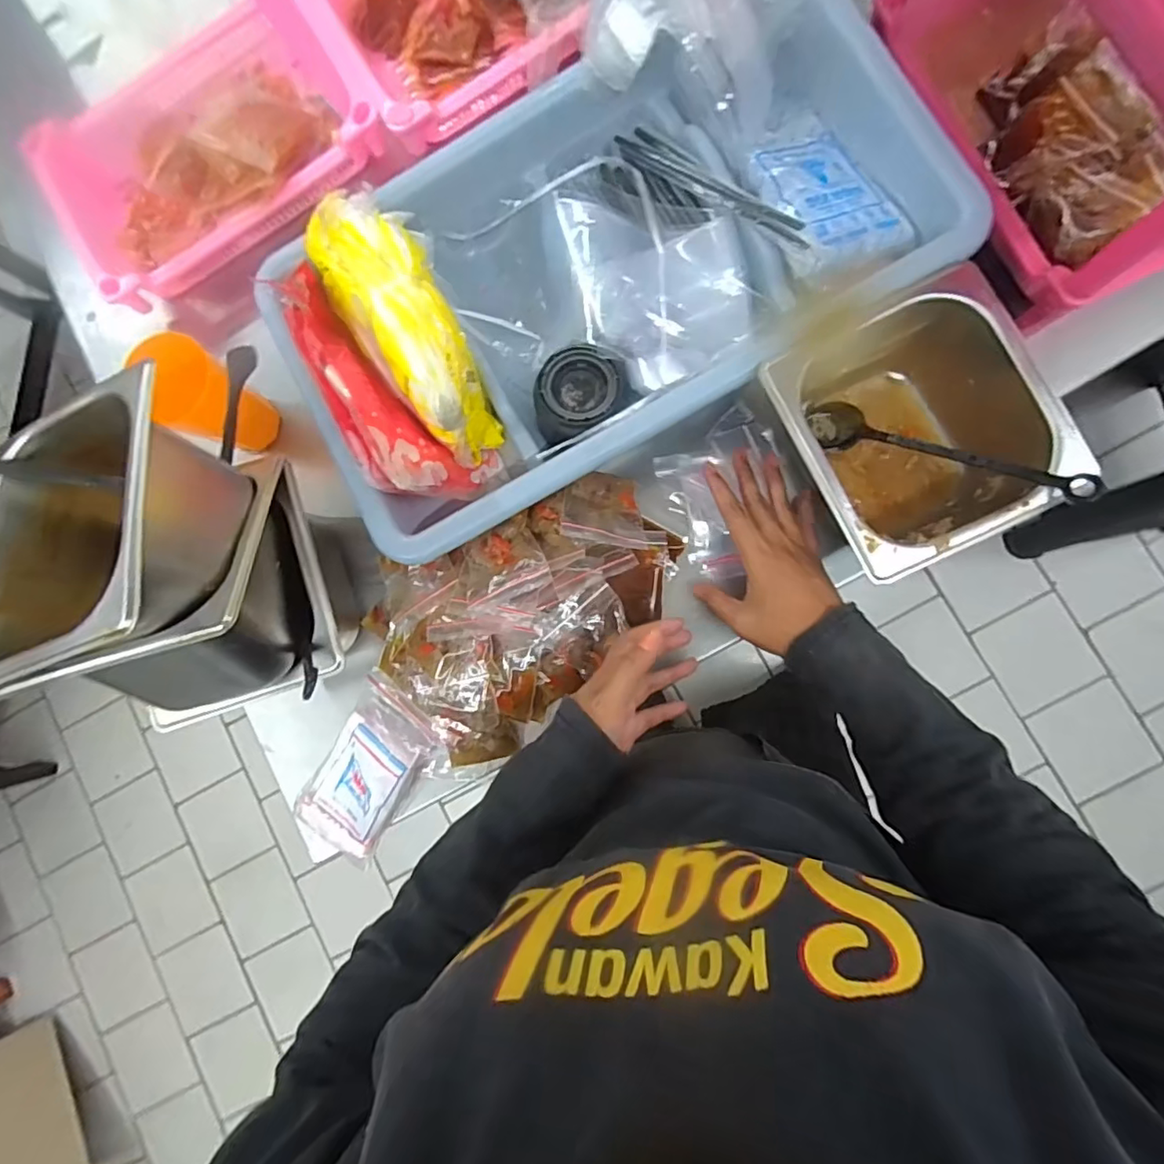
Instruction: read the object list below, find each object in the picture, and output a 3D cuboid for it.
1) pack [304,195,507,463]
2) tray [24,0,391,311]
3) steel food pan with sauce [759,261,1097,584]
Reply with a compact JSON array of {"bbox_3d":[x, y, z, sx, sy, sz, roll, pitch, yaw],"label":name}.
[{"bbox_3d":[-0.124,-0.194,0.442,0.059,0.125,0.186,-29,83,4],"label":"pack"},{"bbox_3d":[-0.346,-0.410,0.537,0.291,0.064,0.194,-35,83,3],"label":"tray"},{"bbox_3d":[0.240,-0.110,0.441,0.156,0.108,0.183,-24,83,5],"label":"steel food pan with sauce"}]

